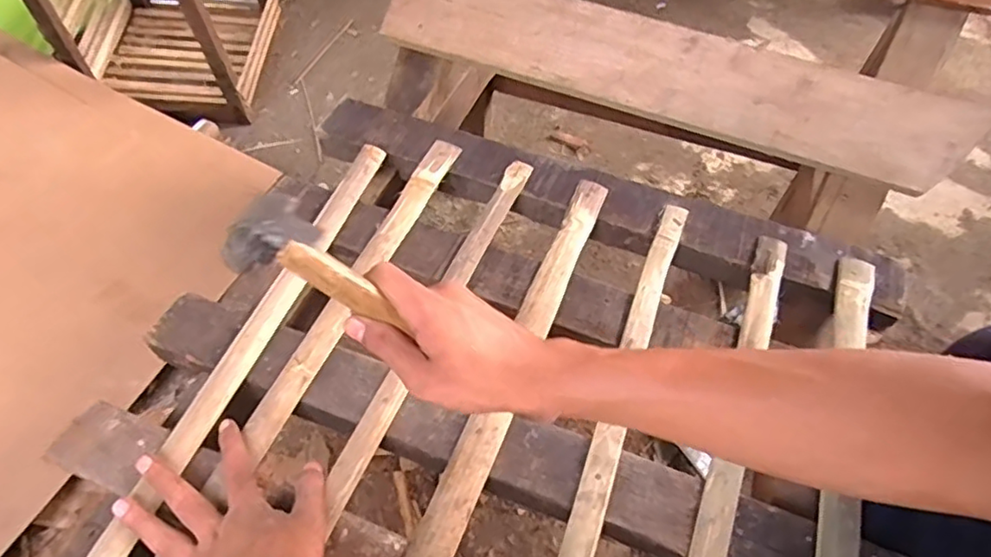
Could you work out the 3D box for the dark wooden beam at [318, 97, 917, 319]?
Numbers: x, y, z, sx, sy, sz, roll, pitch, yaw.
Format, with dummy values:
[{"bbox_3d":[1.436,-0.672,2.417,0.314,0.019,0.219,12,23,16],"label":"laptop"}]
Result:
[{"bbox_3d":[0.105,-0.084,0.642,0.608,0.029,0.080,20,55,13],"label":"dark wooden beam"}]

